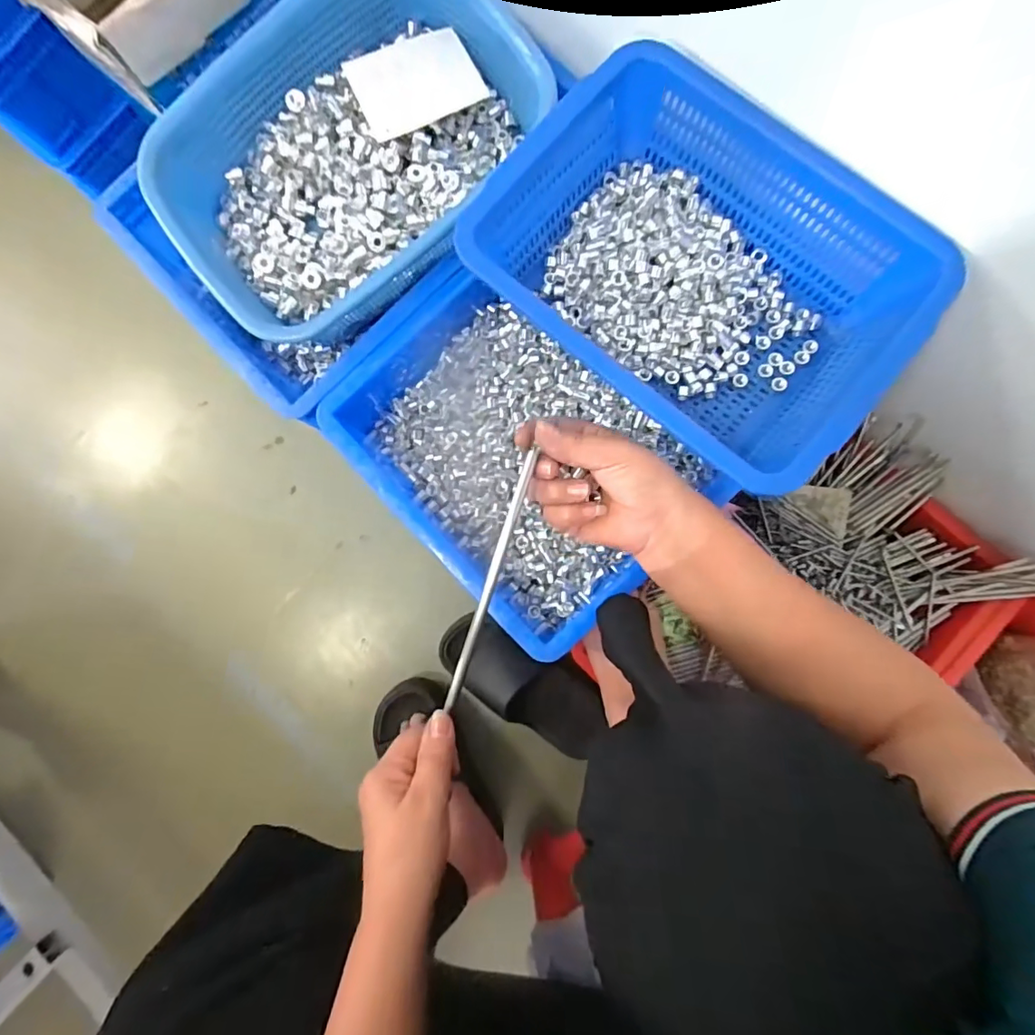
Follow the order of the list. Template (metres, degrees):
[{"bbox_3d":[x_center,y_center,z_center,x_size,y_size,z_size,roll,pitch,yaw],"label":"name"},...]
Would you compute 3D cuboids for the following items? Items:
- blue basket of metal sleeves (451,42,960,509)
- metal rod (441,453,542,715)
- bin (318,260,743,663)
[{"bbox_3d":[0.139,-0.183,0.415,0.308,0.102,0.231,44,88,7],"label":"blue basket of metal sleeves"},{"bbox_3d":[-0.020,0.049,0.364,0.008,0.005,0.183,19,93,6],"label":"metal rod"},{"bbox_3d":[-0.012,-0.055,0.479,0.296,0.070,0.209,42,88,7],"label":"bin"}]

